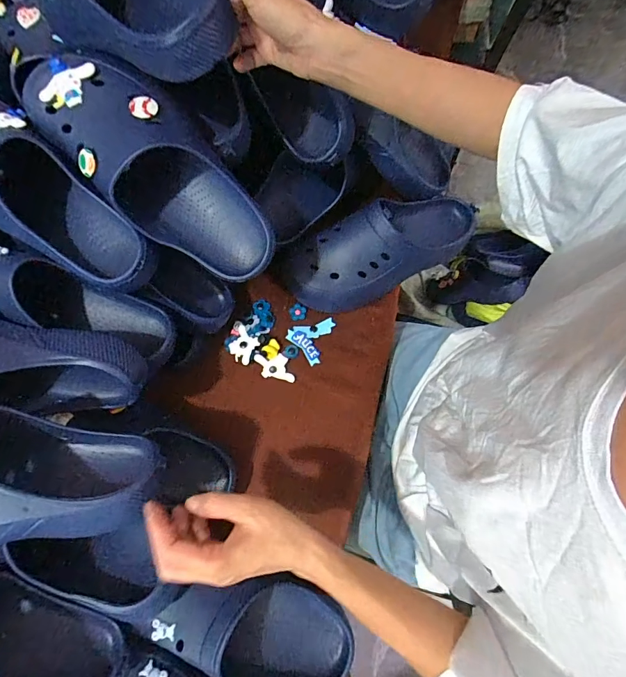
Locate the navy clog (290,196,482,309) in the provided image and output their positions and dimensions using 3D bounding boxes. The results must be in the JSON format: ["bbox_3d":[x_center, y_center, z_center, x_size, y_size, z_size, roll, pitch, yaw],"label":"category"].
[{"bbox_3d":[0.101,-0.131,0.571,0.287,0.087,0.112,-21,75,-4],"label":"navy clog"}]

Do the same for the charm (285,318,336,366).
[{"bbox_3d":[-0.007,-0.003,0.591,0.057,0.006,0.068,20,76,7],"label":"charm"}]

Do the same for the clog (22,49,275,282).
[{"bbox_3d":[-0.157,-0.175,0.416,0.278,0.091,0.123,41,79,-15],"label":"clog"}]

